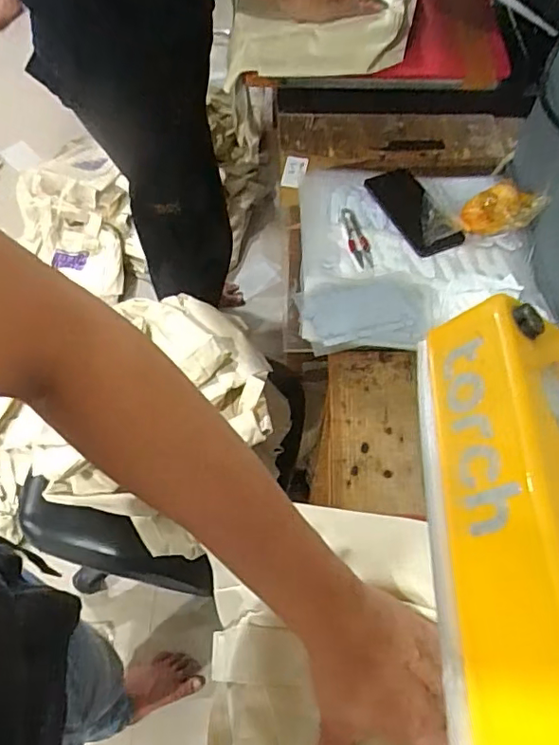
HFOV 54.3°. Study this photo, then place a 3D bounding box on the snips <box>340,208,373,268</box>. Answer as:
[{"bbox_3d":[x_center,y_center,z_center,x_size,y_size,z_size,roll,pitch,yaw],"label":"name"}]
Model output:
[{"bbox_3d":[0.106,-0.185,0.750,0.025,0.005,0.108,-9,61,-5],"label":"snips"}]

